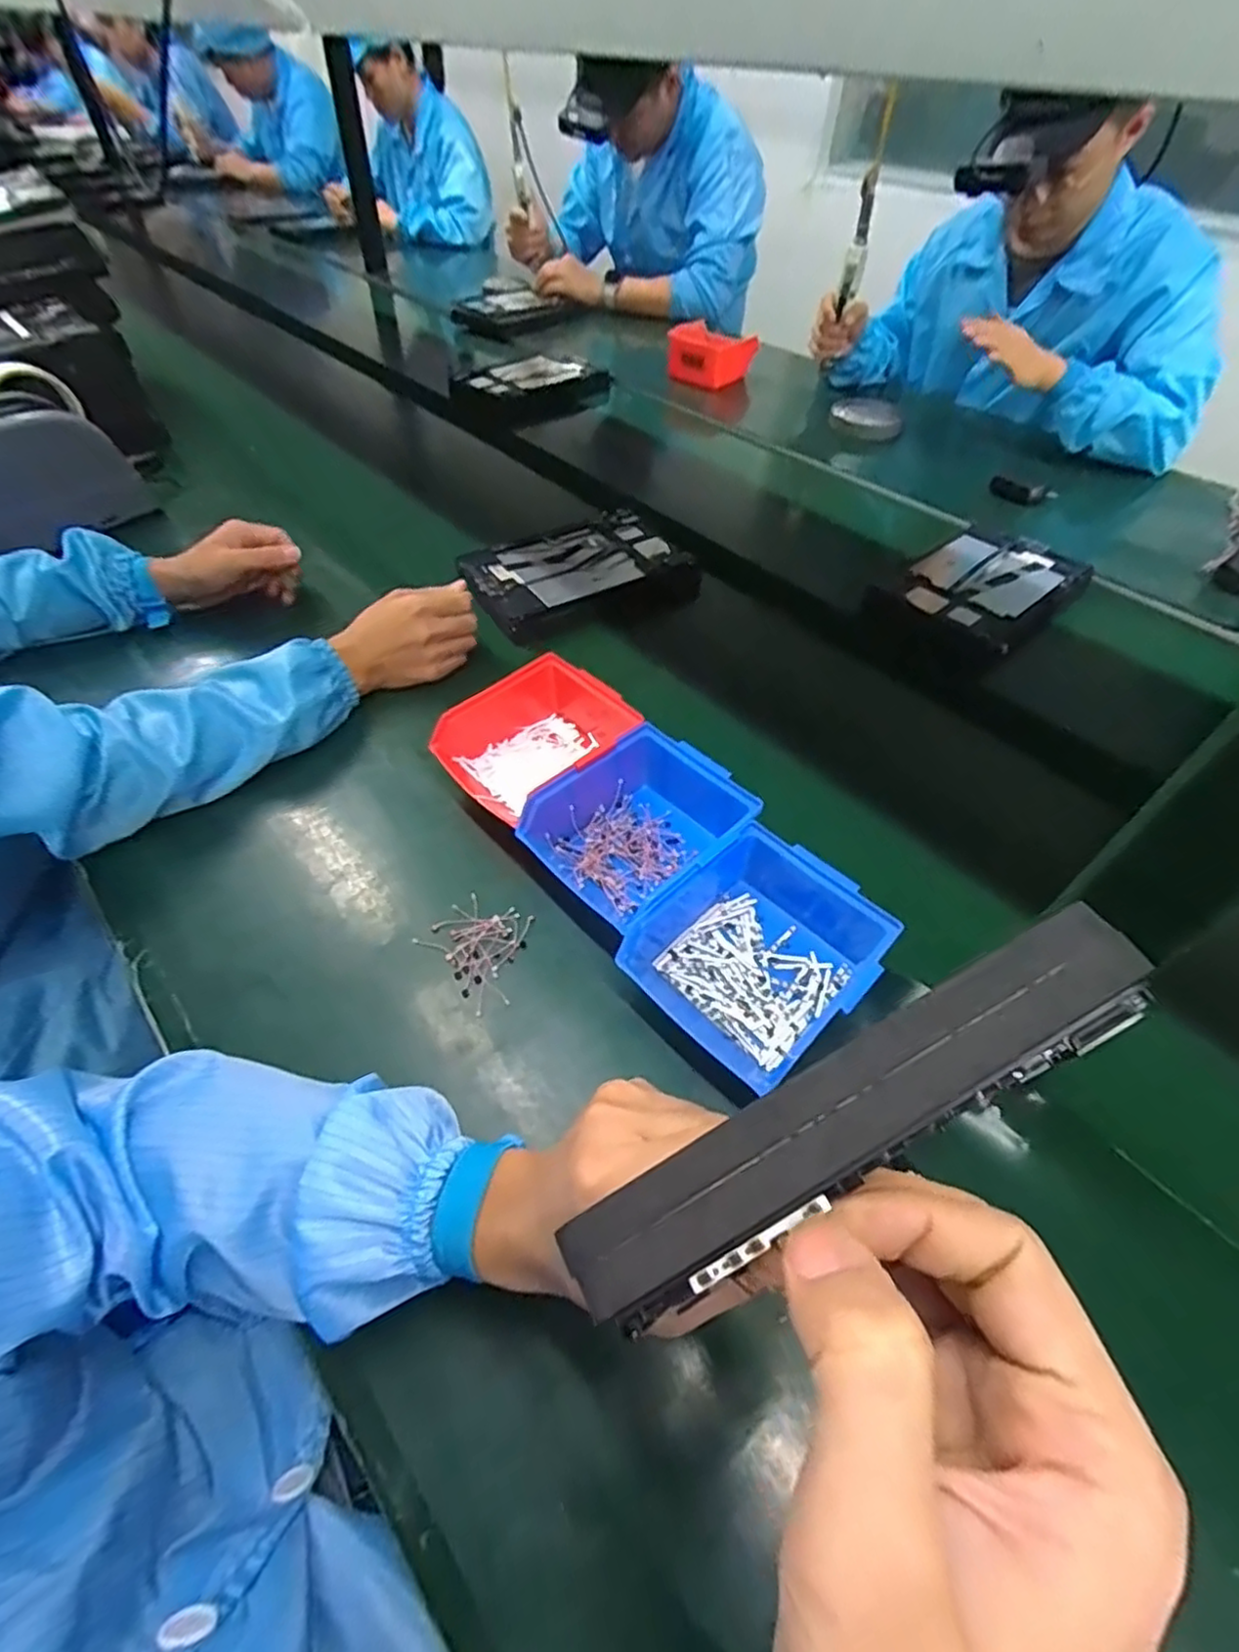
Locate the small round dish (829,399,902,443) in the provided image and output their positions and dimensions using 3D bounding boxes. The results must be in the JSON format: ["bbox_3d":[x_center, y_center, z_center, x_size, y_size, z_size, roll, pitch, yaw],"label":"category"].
[{"bbox_3d":[0.402,-0.669,1.111,0.105,0.042,0.101,6,52,1],"label":"small round dish"}]

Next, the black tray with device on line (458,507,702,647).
[{"bbox_3d":[-0.049,-0.296,0.790,0.253,0.042,0.154,-25,57,-21],"label":"black tray with device on line"}]

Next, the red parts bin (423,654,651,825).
[{"bbox_3d":[-0.051,-0.071,0.570,0.182,0.071,0.122,-31,60,-25],"label":"red parts bin"}]

